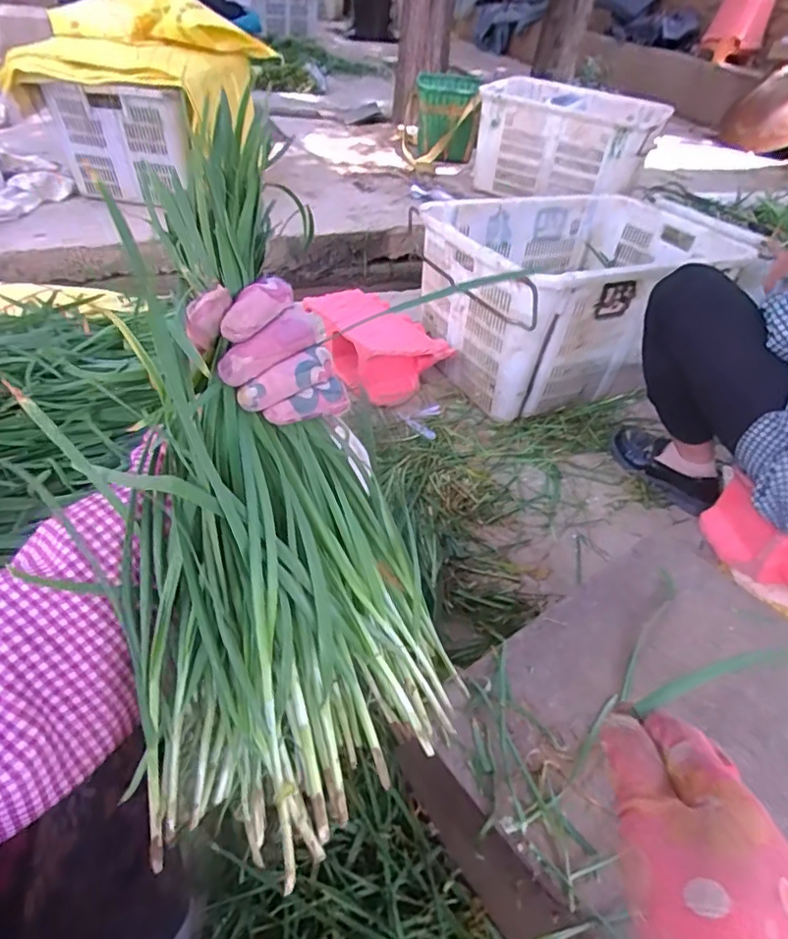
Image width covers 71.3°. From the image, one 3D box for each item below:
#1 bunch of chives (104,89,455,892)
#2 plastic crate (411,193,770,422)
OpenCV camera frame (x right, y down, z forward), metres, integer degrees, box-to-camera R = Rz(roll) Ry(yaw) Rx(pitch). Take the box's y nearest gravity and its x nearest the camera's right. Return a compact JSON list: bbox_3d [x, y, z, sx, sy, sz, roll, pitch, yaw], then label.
[{"bbox_3d":[-0.071,-0.012,0.289,0.154,0.079,0.366,-10,84,-15],"label":"bunch of chives"},{"bbox_3d":[0.472,-0.467,1.393,0.754,0.307,0.483,-17,47,-24],"label":"plastic crate"}]

